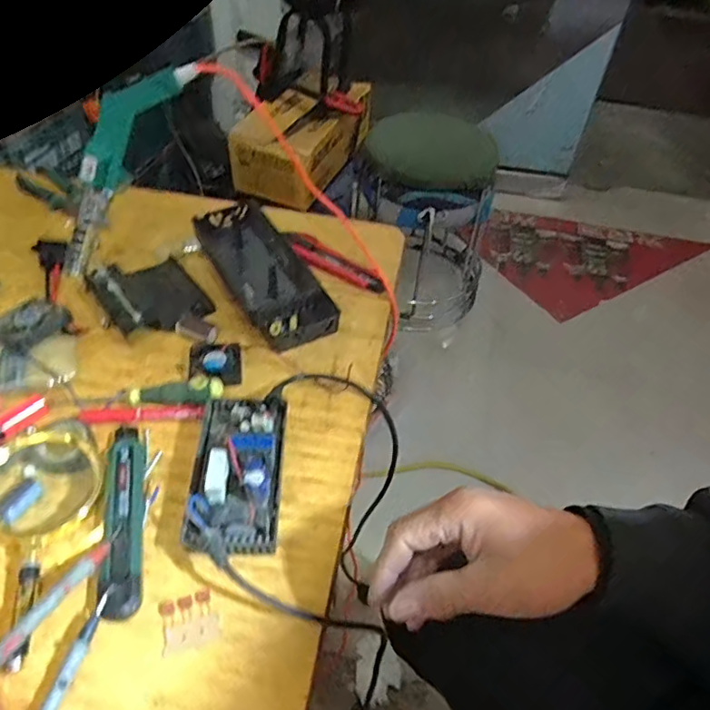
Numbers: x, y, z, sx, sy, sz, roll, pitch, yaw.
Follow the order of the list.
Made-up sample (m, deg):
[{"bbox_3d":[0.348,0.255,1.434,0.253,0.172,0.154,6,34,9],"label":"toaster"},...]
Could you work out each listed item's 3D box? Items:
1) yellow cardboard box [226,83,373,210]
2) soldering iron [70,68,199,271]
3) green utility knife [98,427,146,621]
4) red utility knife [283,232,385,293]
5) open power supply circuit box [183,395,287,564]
[{"bbox_3d":[-0.134,-0.561,1.424,0.232,0.165,0.346,18,49,13],"label":"yellow cardboard box"},{"bbox_3d":[-0.227,-0.179,0.525,0.026,0.225,0.045,45,19,31],"label":"soldering iron"},{"bbox_3d":[-0.182,0.122,0.441,0.027,0.016,0.159,-7,48,-10],"label":"green utility knife"},{"bbox_3d":[-0.025,-0.108,0.656,0.141,0.021,0.037,30,53,22],"label":"red utility knife"},{"bbox_3d":[-0.094,0.093,0.448,0.068,0.052,0.140,1,47,-3],"label":"open power supply circuit box"}]

